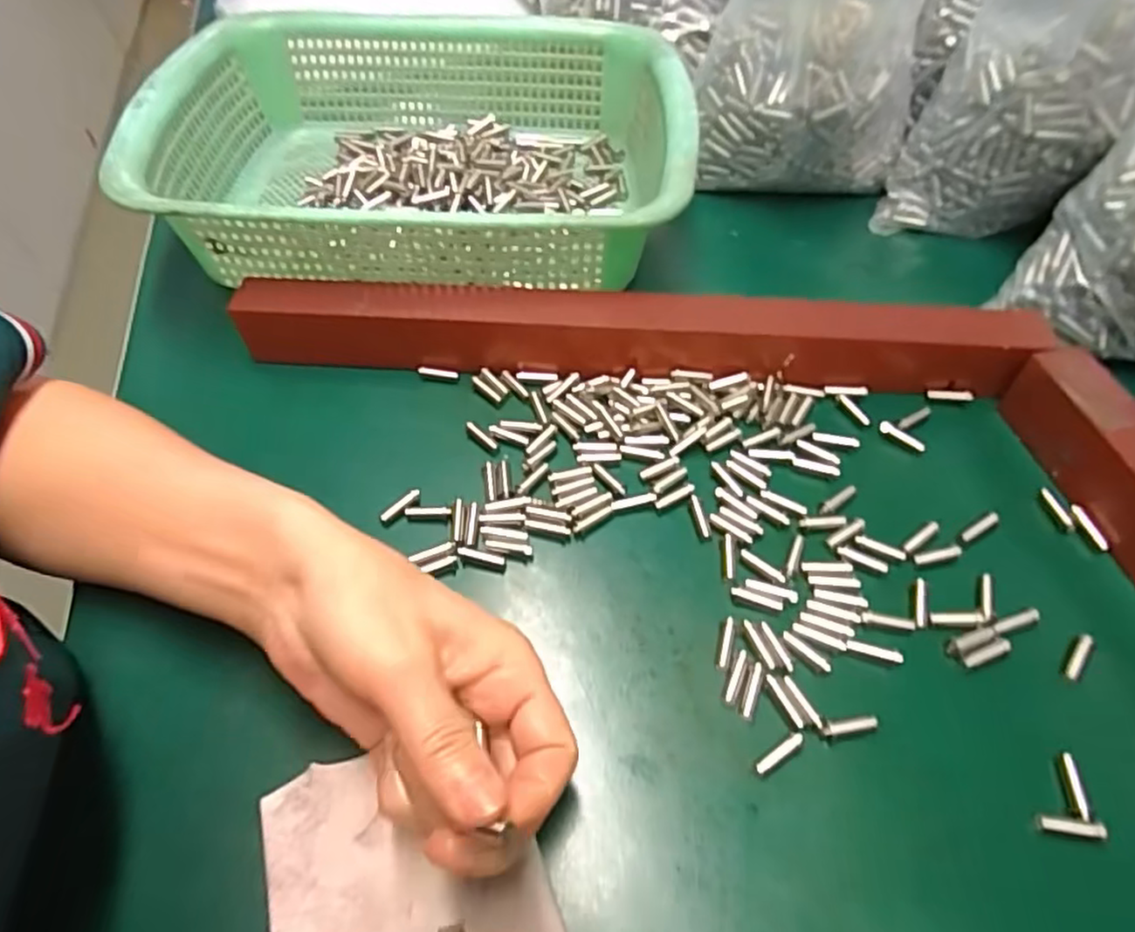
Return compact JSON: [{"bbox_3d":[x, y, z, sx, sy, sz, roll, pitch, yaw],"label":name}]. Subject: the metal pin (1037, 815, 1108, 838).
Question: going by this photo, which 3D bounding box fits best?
[{"bbox_3d":[0.171,0.122,0.236,0.019,0.004,0.004,1,54,17],"label":"metal pin"}]

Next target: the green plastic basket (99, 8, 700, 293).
[{"bbox_3d":[-0.081,-0.185,0.415,0.296,0.078,0.220,0,55,0],"label":"green plastic basket"}]

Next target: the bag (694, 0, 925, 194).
[{"bbox_3d":[0.151,-0.273,0.393,0.124,0.203,0.117,18,57,12],"label":"bag"}]

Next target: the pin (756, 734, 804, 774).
[{"bbox_3d":[0.077,0.105,0.253,0.021,0.005,0.004,-29,60,-19],"label":"pin"}]

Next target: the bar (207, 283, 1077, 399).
[{"bbox_3d":[0.027,-0.068,0.354,0.381,0.037,0.030,4,55,3],"label":"bar"}]

